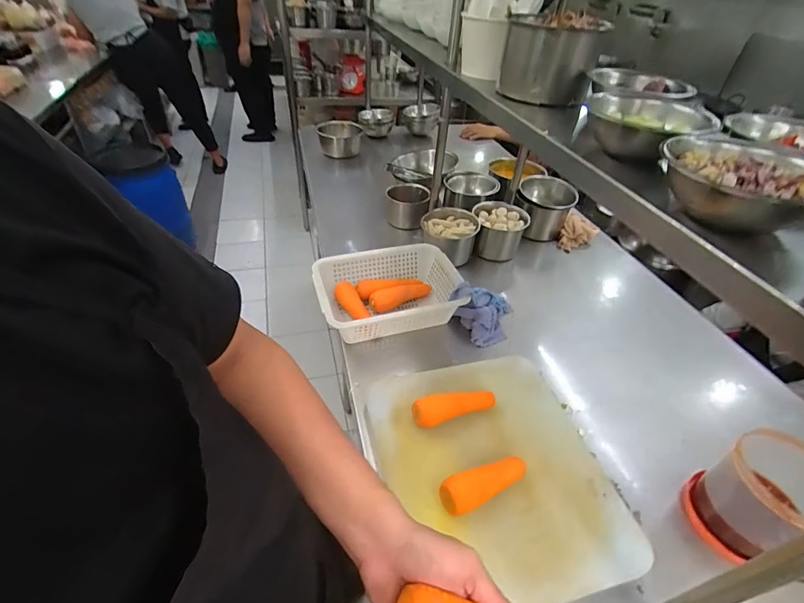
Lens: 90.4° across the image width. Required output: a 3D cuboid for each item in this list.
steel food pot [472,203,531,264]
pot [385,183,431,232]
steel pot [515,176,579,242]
[{"bbox_3d":[0.268,-0.192,1.118,0.136,0.111,0.153,5,41,1],"label":"steel food pot"},{"bbox_3d":[0.017,-0.282,1.210,0.128,0.098,0.160,11,42,8],"label":"pot"},{"bbox_3d":[0.429,-0.276,1.221,0.162,0.138,0.197,17,43,14],"label":"steel pot"}]

